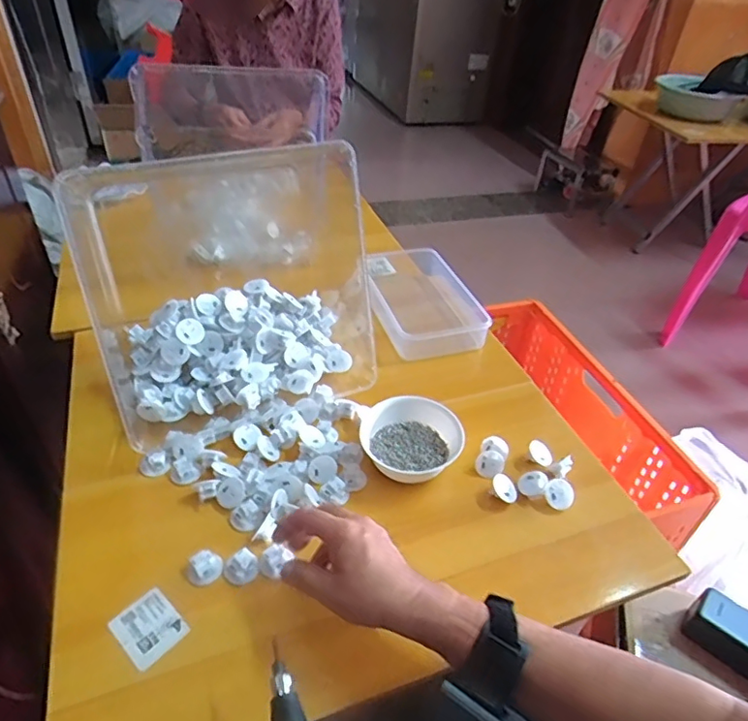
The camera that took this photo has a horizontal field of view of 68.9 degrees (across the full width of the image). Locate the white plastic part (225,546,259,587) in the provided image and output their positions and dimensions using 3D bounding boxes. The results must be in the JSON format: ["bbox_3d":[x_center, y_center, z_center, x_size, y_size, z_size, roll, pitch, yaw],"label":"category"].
[{"bbox_3d":[-0.131,0.204,0.539,0.031,0.020,0.025,-16,44,-23],"label":"white plastic part"}]

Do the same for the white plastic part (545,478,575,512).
[{"bbox_3d":[0.209,0.151,0.617,0.032,0.013,0.032,-1,69,3],"label":"white plastic part"}]

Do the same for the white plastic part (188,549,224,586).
[{"bbox_3d":[-0.166,0.204,0.536,0.033,0.019,0.028,-24,48,-30],"label":"white plastic part"}]

